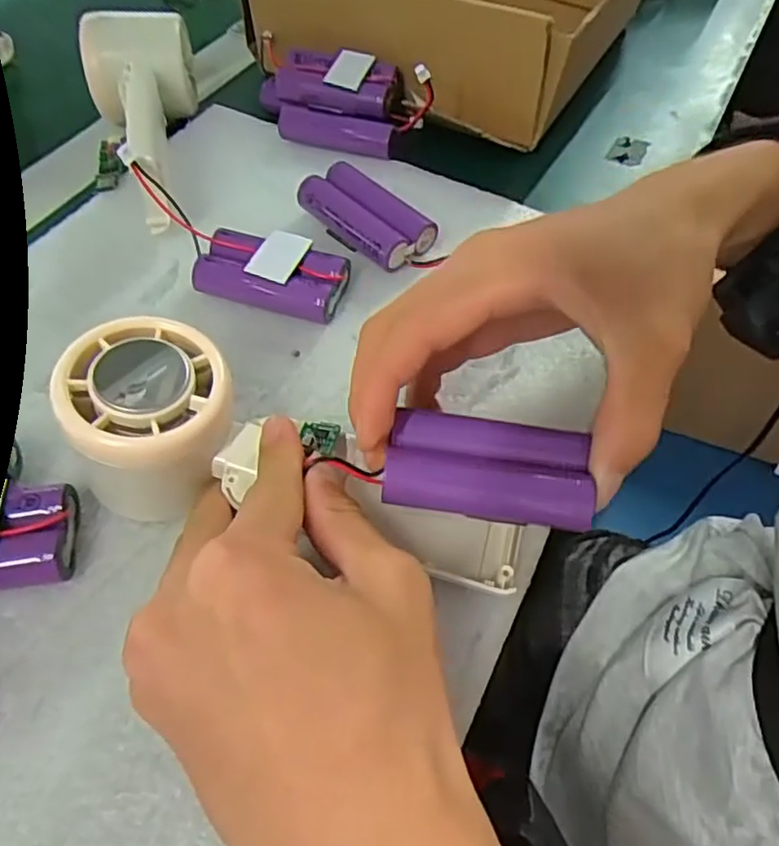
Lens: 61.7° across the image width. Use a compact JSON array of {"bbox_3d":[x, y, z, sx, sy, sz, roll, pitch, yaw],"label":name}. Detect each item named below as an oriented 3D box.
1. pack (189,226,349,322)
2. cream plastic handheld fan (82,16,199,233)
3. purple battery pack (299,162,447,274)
[{"bbox_3d":[-0.054,-0.069,0.303,0.067,0.021,0.032,15,56,9],"label":"pack"},{"bbox_3d":[-0.124,-0.158,0.345,0.059,0.051,0.158,-15,57,-11],"label":"cream plastic handheld fan"},{"bbox_3d":[-0.012,-0.102,0.324,0.033,0.020,0.067,-38,64,-24],"label":"purple battery pack"}]

